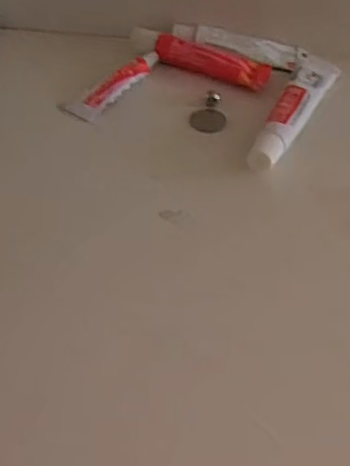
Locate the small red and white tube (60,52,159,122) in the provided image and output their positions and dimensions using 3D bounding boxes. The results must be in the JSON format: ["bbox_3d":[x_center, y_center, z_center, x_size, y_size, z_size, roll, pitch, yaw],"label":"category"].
[{"bbox_3d":[-0.030,-0.079,0.329,0.017,0.005,0.064,43,64,14],"label":"small red and white tube"}]

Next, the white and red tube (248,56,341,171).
[{"bbox_3d":[0.064,-0.067,0.317,0.020,0.012,0.108,20,48,15],"label":"white and red tube"}]

